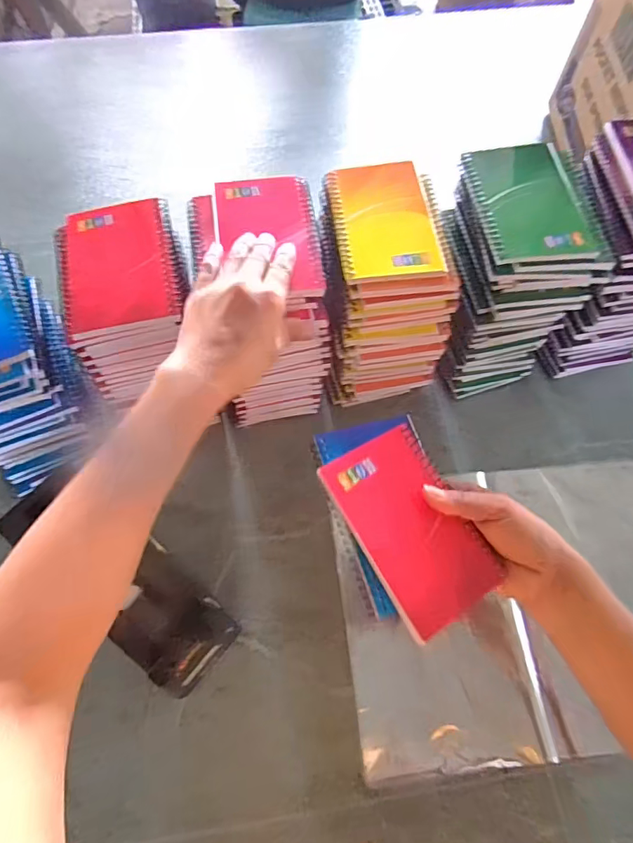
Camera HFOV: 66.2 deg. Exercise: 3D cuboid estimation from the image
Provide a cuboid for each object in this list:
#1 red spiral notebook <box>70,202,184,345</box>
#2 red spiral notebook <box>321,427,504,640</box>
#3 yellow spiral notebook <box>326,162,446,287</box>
[{"bbox_3d":[-0.160,-0.129,0.400,0.085,0.012,0.129,-12,66,-7],"label":"red spiral notebook"},{"bbox_3d":[0.067,0.071,0.335,0.081,0.007,0.127,-26,75,-21],"label":"red spiral notebook"},{"bbox_3d":[0.055,-0.170,0.407,0.080,0.009,0.126,-6,65,-4],"label":"yellow spiral notebook"}]

